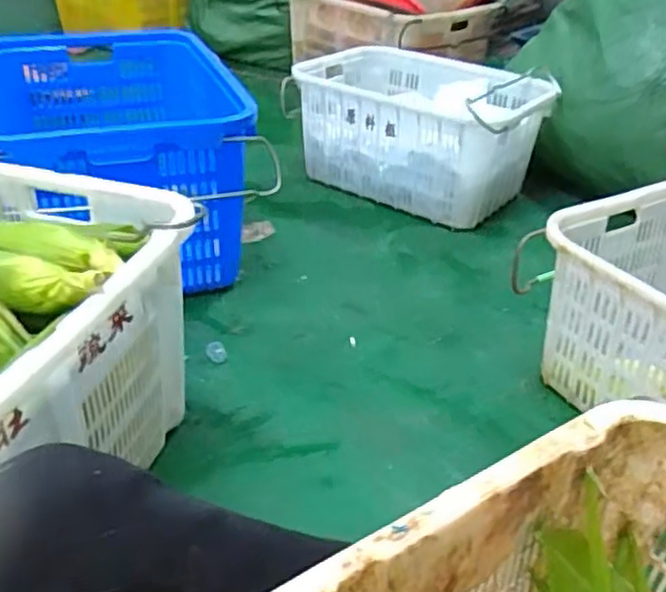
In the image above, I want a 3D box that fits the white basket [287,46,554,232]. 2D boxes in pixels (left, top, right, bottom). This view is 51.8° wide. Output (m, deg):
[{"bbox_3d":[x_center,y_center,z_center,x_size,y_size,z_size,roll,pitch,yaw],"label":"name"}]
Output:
[{"bbox_3d":[0.215,-0.413,1.777,0.607,0.310,0.407,26,39,31],"label":"white basket"}]

